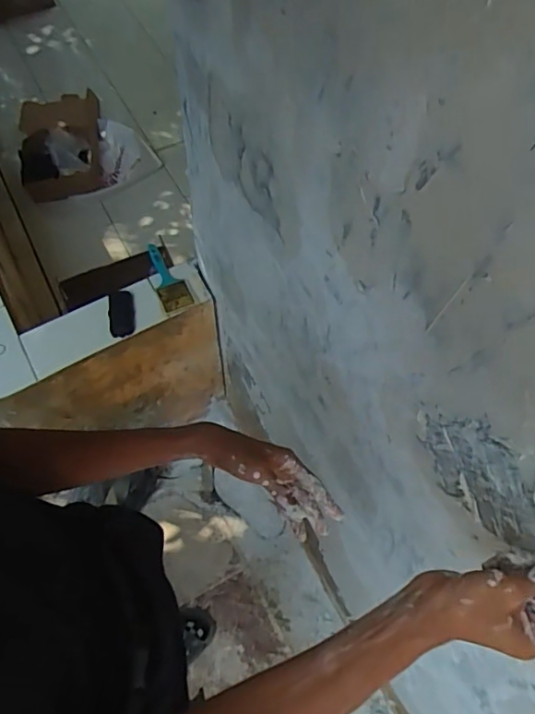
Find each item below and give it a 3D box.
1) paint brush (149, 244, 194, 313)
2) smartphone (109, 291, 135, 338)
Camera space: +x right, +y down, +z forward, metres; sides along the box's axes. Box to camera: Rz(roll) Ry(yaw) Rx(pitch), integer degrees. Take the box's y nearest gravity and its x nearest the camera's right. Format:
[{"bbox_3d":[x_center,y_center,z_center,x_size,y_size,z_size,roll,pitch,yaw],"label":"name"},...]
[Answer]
[{"bbox_3d":[-0.228,-0.181,1.236,0.065,0.024,0.182,-20,64,-13],"label":"paint brush"},{"bbox_3d":[-0.323,-0.096,1.203,0.056,0.012,0.114,-8,61,-7],"label":"smartphone"}]

